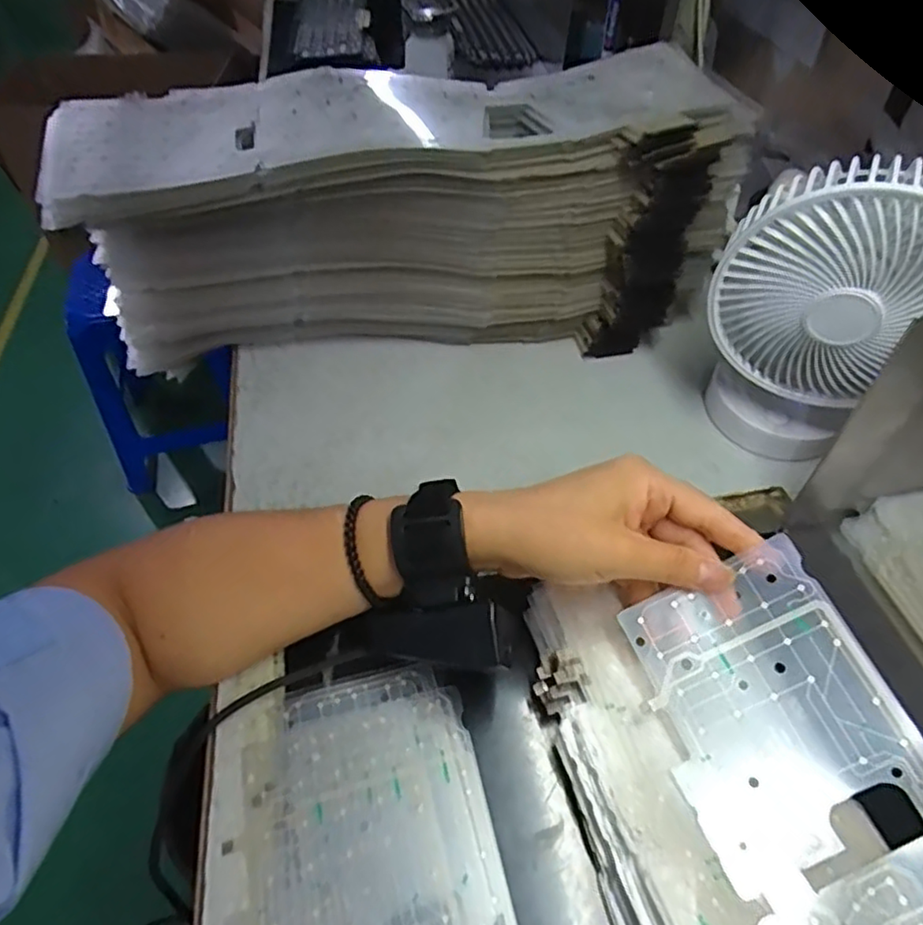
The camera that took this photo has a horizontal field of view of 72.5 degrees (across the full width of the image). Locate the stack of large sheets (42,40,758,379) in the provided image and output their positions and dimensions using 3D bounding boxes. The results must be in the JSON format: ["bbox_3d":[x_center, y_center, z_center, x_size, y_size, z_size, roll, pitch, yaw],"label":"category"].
[{"bbox_3d":[-0.037,-0.181,0.483,0.465,0.161,0.156,-6,51,-5],"label":"stack of large sheets"}]

